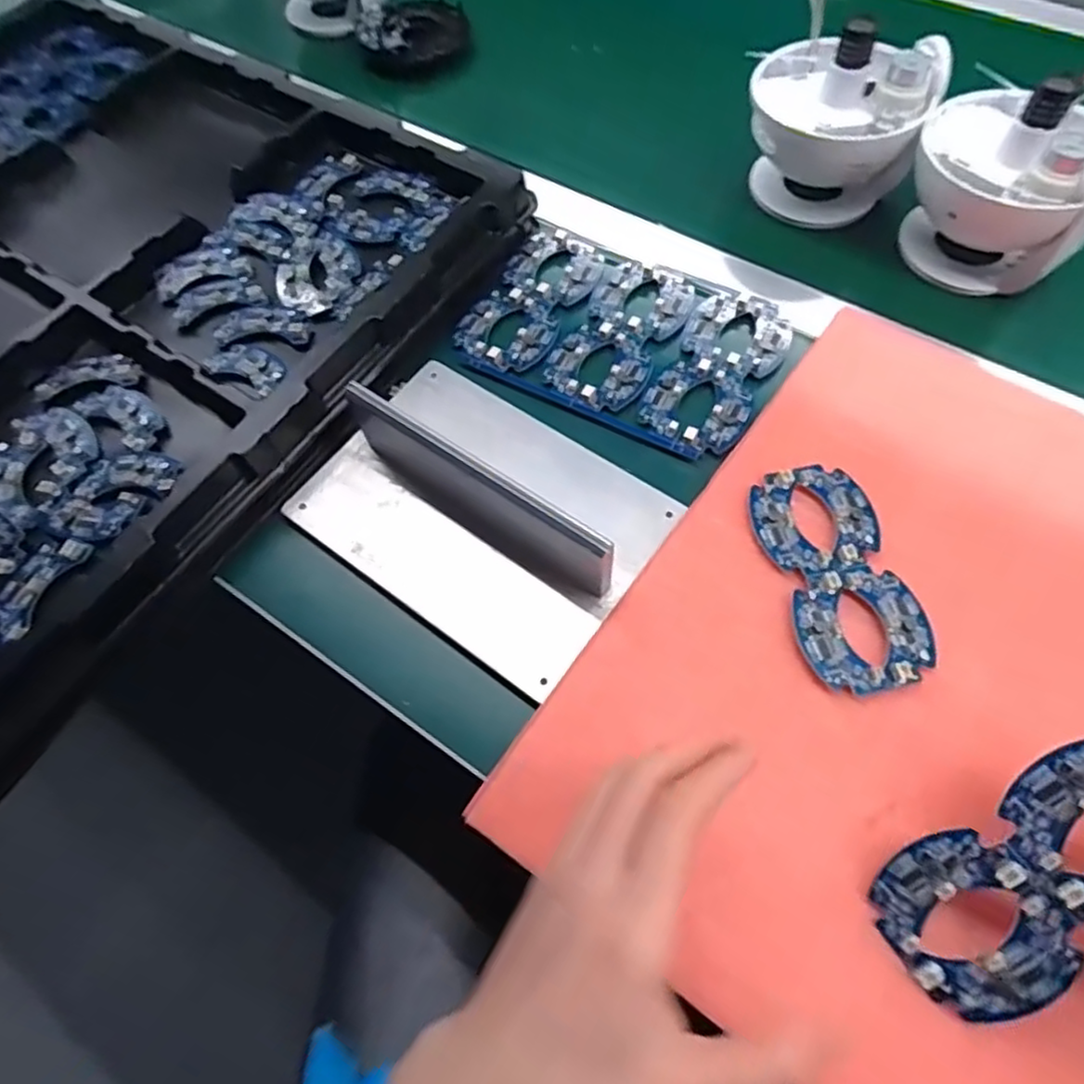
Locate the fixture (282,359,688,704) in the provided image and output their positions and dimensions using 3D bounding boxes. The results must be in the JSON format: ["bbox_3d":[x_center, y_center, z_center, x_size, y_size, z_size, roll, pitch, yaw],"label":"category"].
[{"bbox_3d":[-0.038,-0.030,0.379,0.196,0.057,0.139,34,71,14],"label":"fixture"}]

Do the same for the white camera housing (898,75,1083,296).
[{"bbox_3d":[0.304,-0.237,0.449,0.115,0.117,0.097,35,71,14],"label":"white camera housing"}]

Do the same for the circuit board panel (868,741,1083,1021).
[{"bbox_3d":[0.194,0.132,0.267,0.125,0.007,0.064,-45,61,19],"label":"circuit board panel"}]

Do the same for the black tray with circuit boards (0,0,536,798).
[{"bbox_3d":[-0.368,-0.180,0.499,0.544,0.068,0.508,30,69,18],"label":"black tray with circuit boards"}]

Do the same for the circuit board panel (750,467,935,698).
[{"bbox_3d":[0.156,0.015,0.363,0.064,0.007,0.125,-12,67,-5],"label":"circuit board panel"}]

